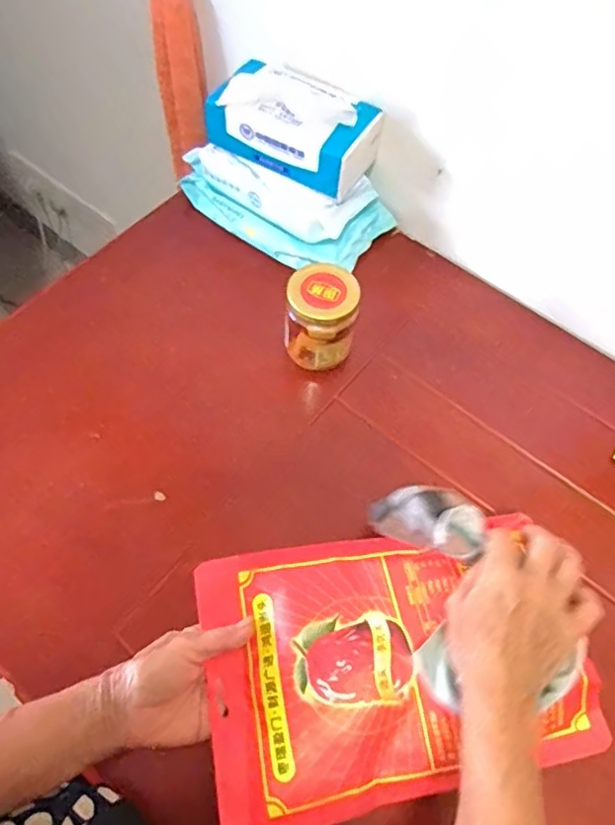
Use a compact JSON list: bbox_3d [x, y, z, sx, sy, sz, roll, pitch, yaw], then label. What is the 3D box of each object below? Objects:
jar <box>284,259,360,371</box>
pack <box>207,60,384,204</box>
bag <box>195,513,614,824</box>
[{"bbox_3d":[0.013,-0.092,0.550,0.063,0.078,0.067,1,62,-2],"label":"jar"},{"bbox_3d":[-0.013,-0.298,0.596,0.162,0.069,0.096,25,64,10],"label":"pack"},{"bbox_3d":[0.060,0.178,0.431,0.270,0.034,0.185,-10,63,-8],"label":"bag"}]

